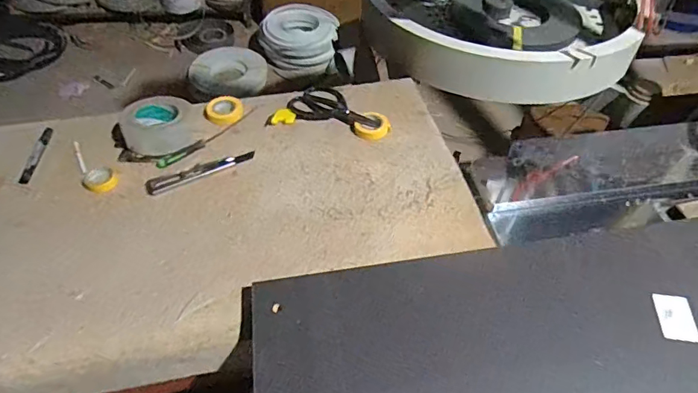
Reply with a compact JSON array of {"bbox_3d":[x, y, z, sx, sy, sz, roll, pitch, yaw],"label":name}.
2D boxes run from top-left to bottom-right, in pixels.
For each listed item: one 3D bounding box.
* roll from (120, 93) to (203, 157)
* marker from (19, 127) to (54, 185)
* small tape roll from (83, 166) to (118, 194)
[{"bbox_3d":[-0.335,-0.126,0.845,0.128,0.057,0.115,-25,59,-19],"label":"roll"},{"bbox_3d":[-0.543,-0.072,0.818,0.020,0.014,0.122,1,54,-2],"label":"marker"},{"bbox_3d":[-0.411,-0.027,0.782,0.053,0.014,0.050,39,61,22],"label":"small tape roll"}]

